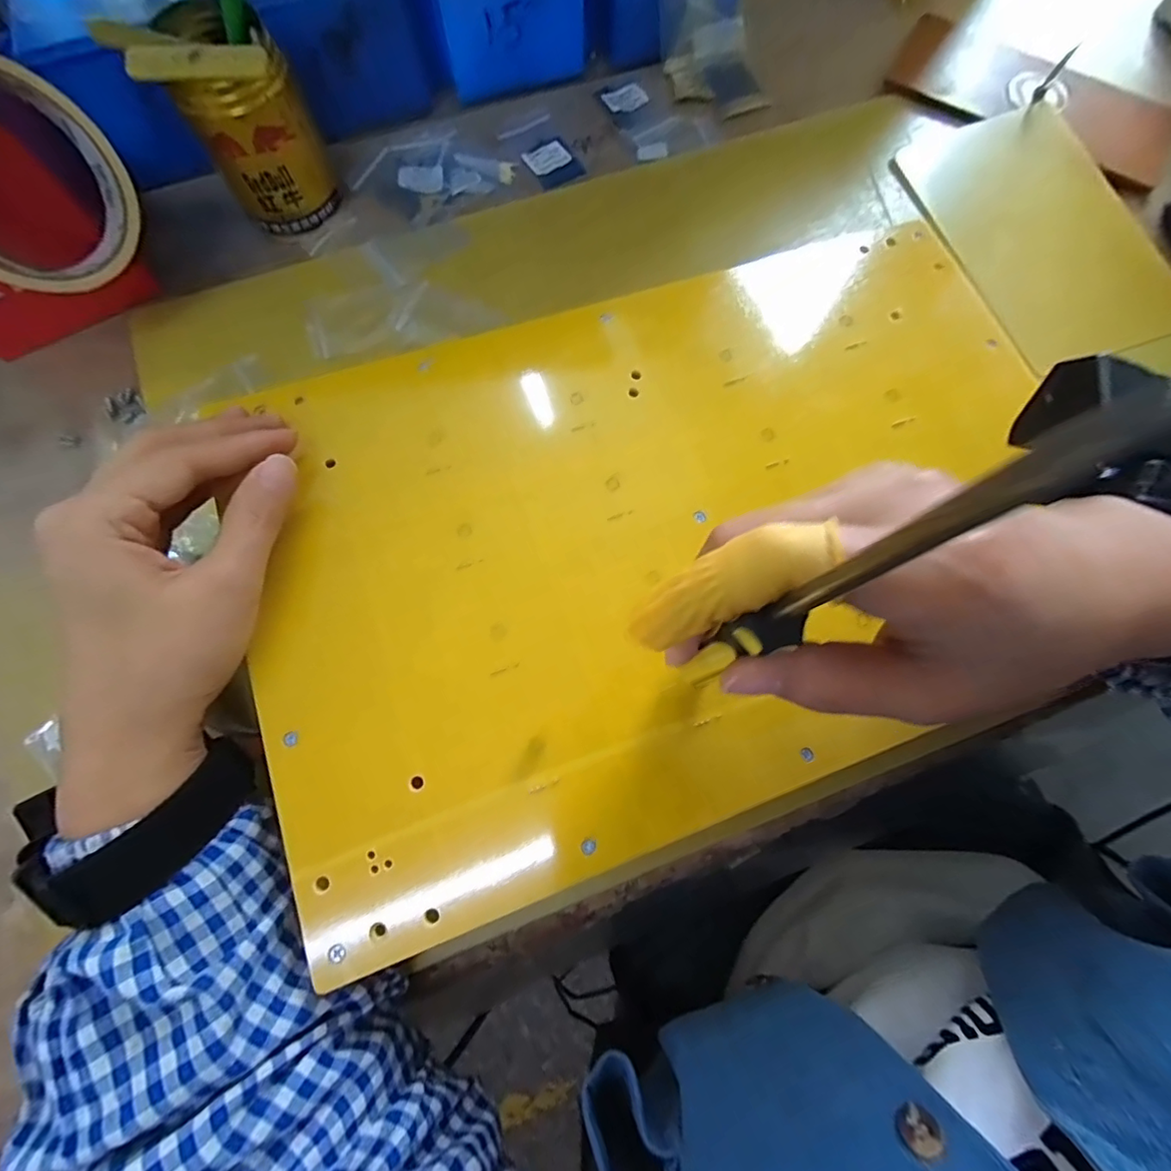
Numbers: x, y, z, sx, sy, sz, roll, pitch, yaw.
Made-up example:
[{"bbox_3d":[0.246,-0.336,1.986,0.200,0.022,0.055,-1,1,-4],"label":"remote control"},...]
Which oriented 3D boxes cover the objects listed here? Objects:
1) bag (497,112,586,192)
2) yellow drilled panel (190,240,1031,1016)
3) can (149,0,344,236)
[{"bbox_3d":[-0.029,-0.298,0.364,0.037,0.005,0.059,-29,79,-6],"label":"bag"},{"bbox_3d":[0.045,-0.032,0.242,0.377,0.015,0.245,-20,74,-7],"label":"yellow drilled panel"},{"bbox_3d":[-0.189,-0.266,0.310,0.061,0.080,0.067,-21,78,-5],"label":"can"}]

